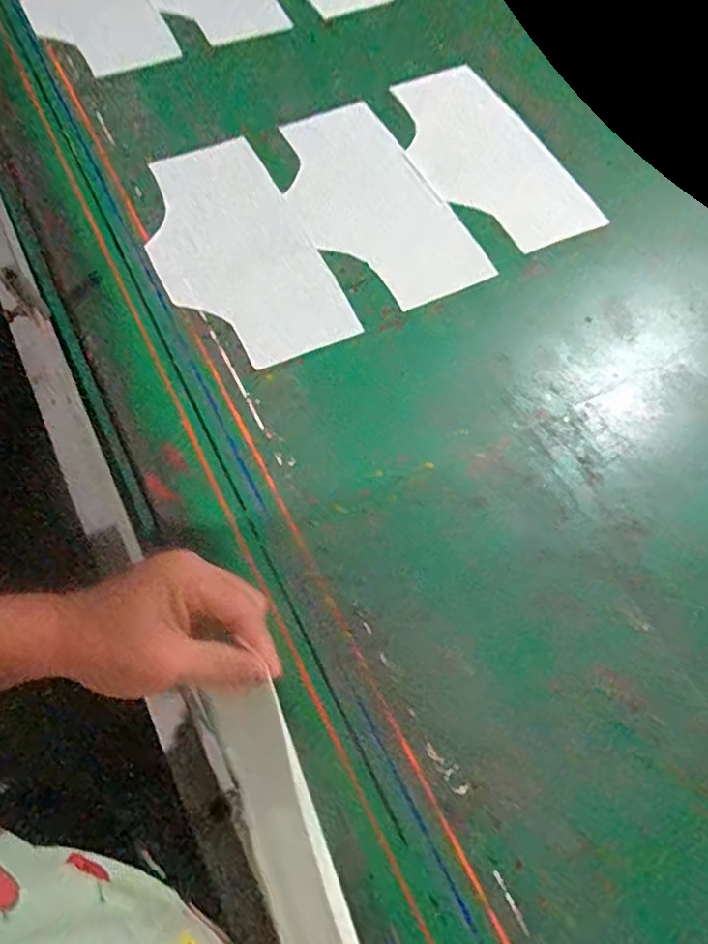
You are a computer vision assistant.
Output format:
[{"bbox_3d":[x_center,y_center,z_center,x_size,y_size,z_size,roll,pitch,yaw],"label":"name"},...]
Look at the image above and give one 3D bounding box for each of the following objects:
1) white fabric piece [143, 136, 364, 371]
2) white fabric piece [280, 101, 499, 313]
[{"bbox_3d":[-0.135,-0.252,0.668,0.167,0.006,0.326,-22,67,-13],"label":"white fabric piece"},{"bbox_3d":[0.014,-0.322,0.711,0.164,0.004,0.326,-26,68,-15],"label":"white fabric piece"}]

